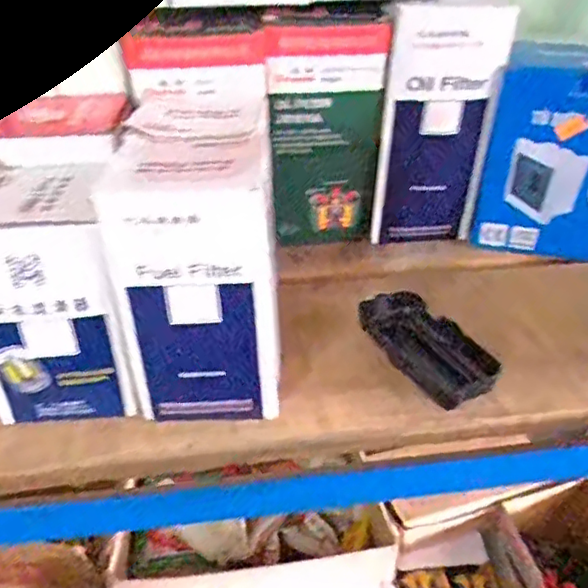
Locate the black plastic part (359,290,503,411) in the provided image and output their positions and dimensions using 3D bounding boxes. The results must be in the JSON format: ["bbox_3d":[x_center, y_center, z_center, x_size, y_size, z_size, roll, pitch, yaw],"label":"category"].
[{"bbox_3d":[0.088,0.033,0.425,0.045,0.027,0.112,-18,37,-25],"label":"black plastic part"}]

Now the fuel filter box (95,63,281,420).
[{"bbox_3d":[-0.057,-0.014,0.382,0.092,0.151,0.102,-1,33,-2],"label":"fuel filter box"}]

